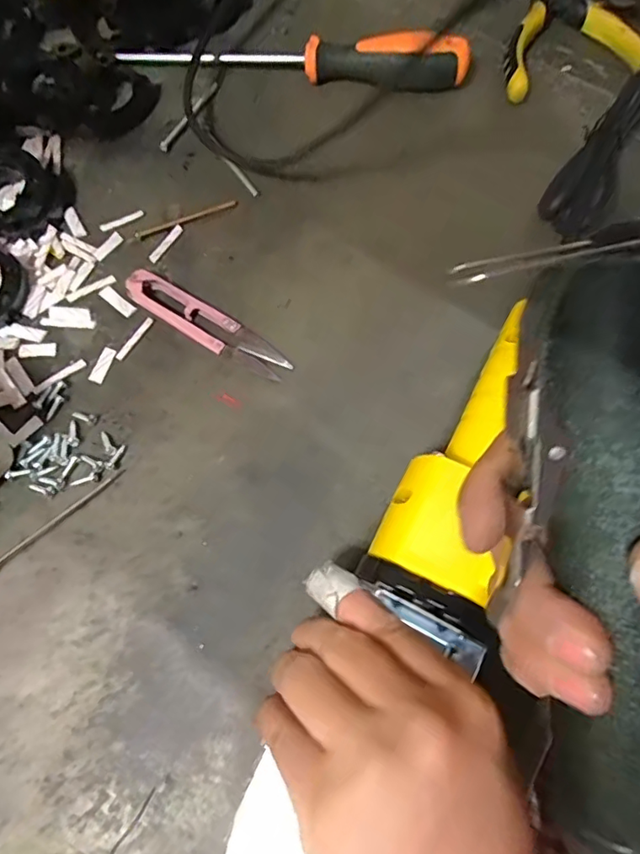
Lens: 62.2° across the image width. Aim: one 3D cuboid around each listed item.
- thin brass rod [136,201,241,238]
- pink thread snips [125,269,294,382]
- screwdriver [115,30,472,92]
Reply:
[{"bbox_3d":[-0.080,-0.126,0.319,0.063,0.004,0.005,-21,73,-6],"label":"thin brass rod"},{"bbox_3d":[-0.062,-0.057,0.293,0.102,0.008,0.022,31,75,9],"label":"pink thread snips"},{"bbox_3d":[-0.018,-0.241,0.343,0.225,0.028,0.024,6,72,2],"label":"screwdriver"}]

